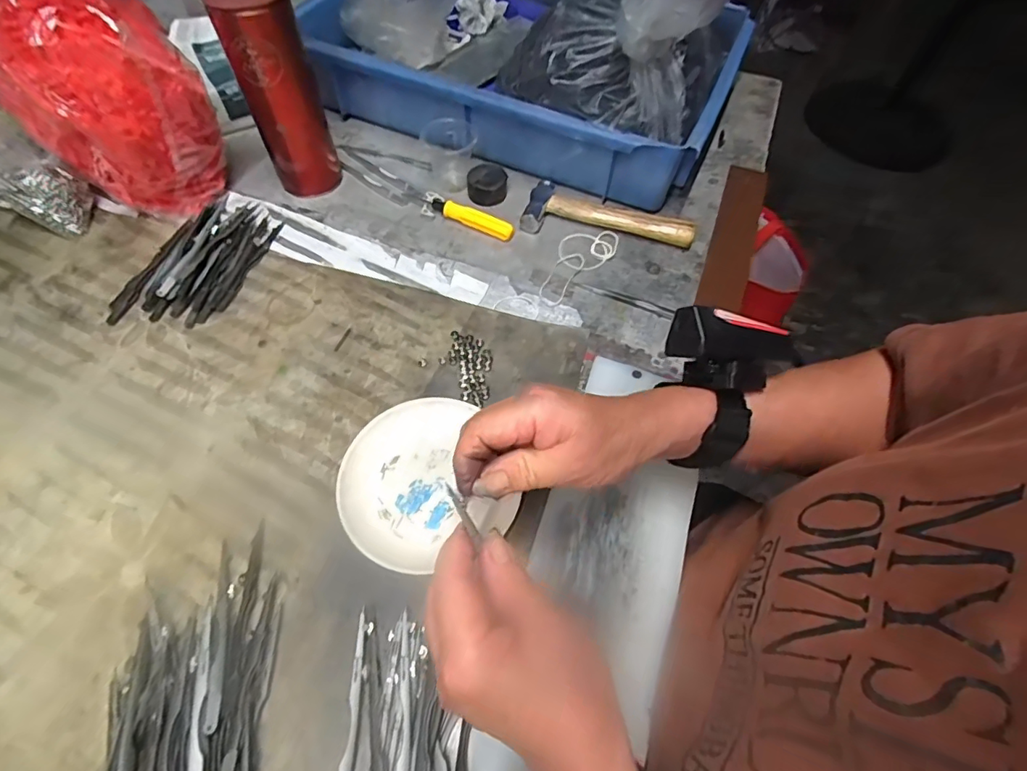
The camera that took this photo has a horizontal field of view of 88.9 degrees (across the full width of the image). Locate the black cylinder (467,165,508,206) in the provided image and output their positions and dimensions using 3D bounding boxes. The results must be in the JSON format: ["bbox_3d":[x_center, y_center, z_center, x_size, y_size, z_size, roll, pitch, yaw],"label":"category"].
[{"bbox_3d":[-0.025,-0.195,0.507,0.038,0.020,0.044,1,59,-4],"label":"black cylinder"}]

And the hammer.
[{"bbox_3d":[0.089,-0.158,0.490,0.155,0.021,0.054,12,59,3],"label":"hammer"}]

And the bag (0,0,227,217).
[{"bbox_3d":[-0.331,-0.225,0.435,0.179,0.148,0.089,27,61,12],"label":"bag"}]

